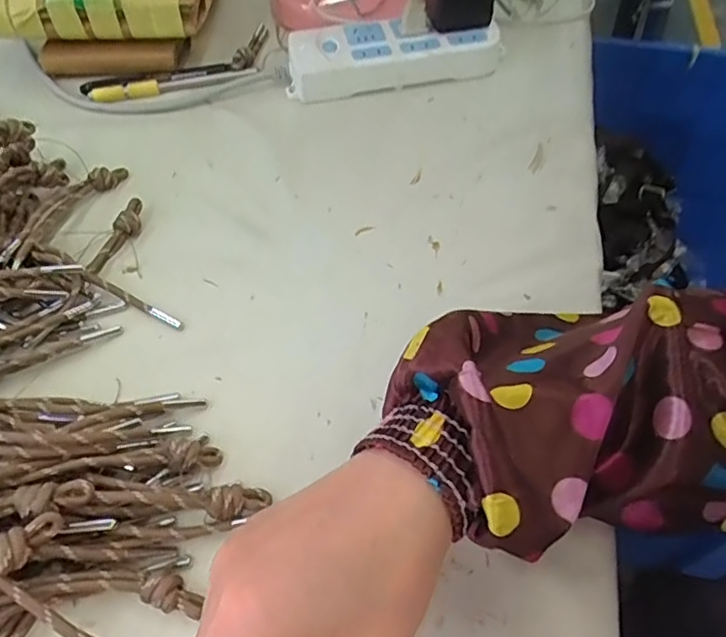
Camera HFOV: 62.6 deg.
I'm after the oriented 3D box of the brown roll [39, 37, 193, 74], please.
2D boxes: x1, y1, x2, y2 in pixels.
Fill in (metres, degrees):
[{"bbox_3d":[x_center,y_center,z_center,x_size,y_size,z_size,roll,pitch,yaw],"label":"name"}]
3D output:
[{"bbox_3d":[-0.229,-0.245,0.547,0.130,0.031,0.033,-1,54,0],"label":"brown roll"}]

